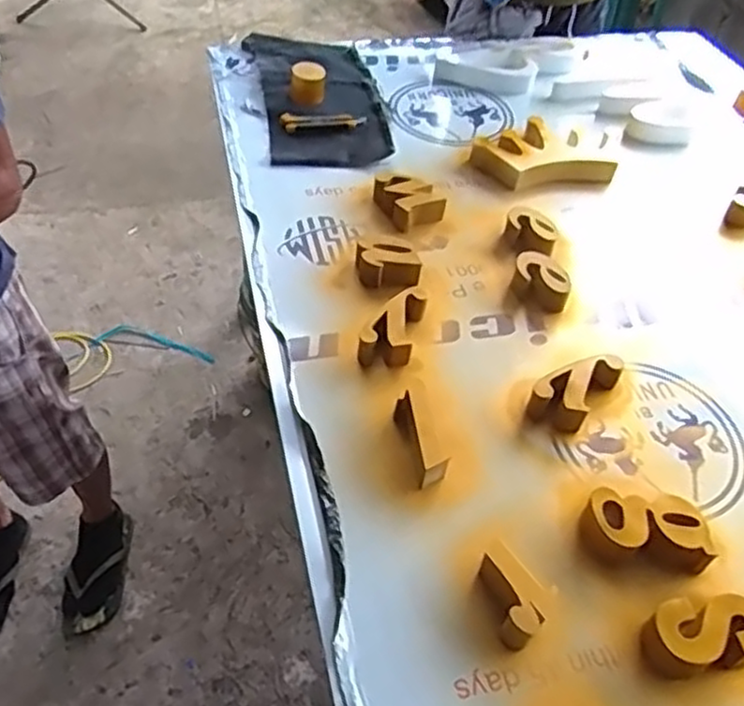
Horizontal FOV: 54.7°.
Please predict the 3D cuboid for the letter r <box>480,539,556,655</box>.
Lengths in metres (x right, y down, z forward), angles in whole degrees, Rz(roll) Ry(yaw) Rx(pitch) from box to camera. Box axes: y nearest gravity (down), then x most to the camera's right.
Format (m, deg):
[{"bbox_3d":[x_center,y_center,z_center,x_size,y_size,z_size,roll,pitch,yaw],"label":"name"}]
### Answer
[{"bbox_3d":[0.137,0.243,0.726,0.060,0.048,0.091,-31,56,-29],"label":"letter r"}]

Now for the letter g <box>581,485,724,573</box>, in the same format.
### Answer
[{"bbox_3d":[0.301,0.192,0.788,0.134,0.051,0.074,8,47,4],"label":"letter g"}]

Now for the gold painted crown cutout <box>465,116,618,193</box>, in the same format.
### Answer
[{"bbox_3d":[0.303,-0.368,1.311,0.248,0.043,0.158,-8,59,-10],"label":"gold painted crown cutout"}]

